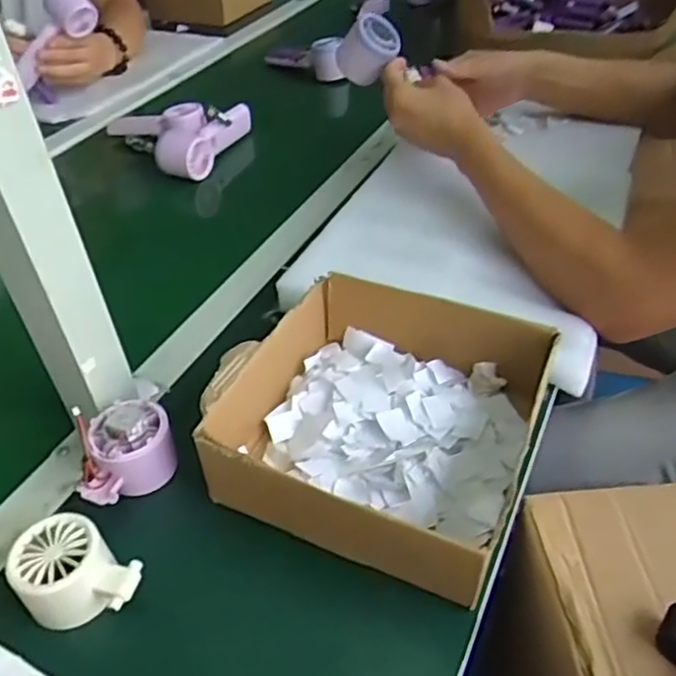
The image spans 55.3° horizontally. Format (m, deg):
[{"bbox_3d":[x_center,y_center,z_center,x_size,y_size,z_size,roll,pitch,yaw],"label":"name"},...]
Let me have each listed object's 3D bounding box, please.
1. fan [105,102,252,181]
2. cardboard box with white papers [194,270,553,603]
[{"bbox_3d":[-0.222,-0.273,0.863,0.205,0.055,0.156,-5,43,-2],"label":"fan"},{"bbox_3d":[0.037,0.057,0.484,0.202,0.076,0.215,17,46,20],"label":"cardboard box with white papers"}]

